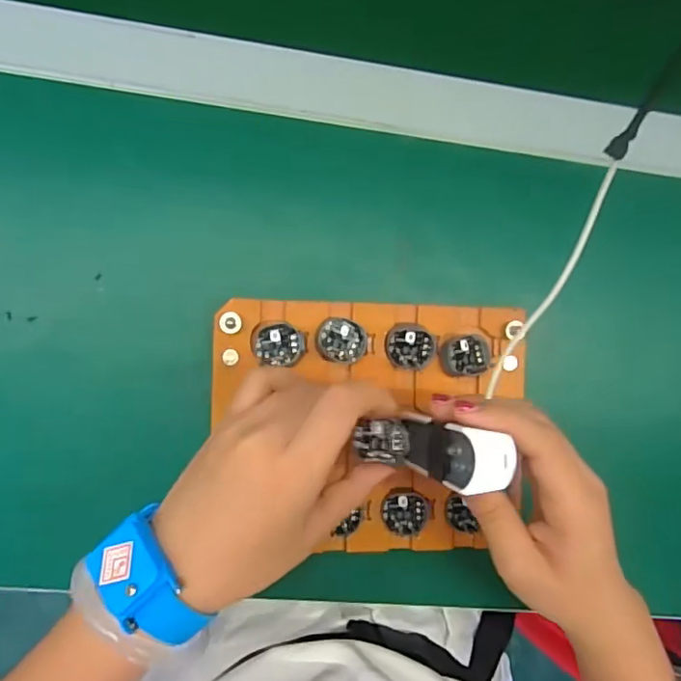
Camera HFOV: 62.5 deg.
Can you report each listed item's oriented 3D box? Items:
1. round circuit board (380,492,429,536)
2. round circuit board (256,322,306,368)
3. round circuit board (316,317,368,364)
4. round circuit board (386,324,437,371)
[{"bbox_3d":[0.039,0.105,0.340,0.027,0.004,0.026,0,89,-8],"label":"round circuit board"},{"bbox_3d":[-0.035,0.002,0.327,0.028,0.012,0.024,-1,89,-8],"label":"round circuit board"},{"bbox_3d":[0.001,0.000,0.332,0.030,0.009,0.026,18,87,-7],"label":"round circuit board"},{"bbox_3d":[0.043,0.004,0.337,0.032,0.008,0.028,-2,89,-8],"label":"round circuit board"}]

